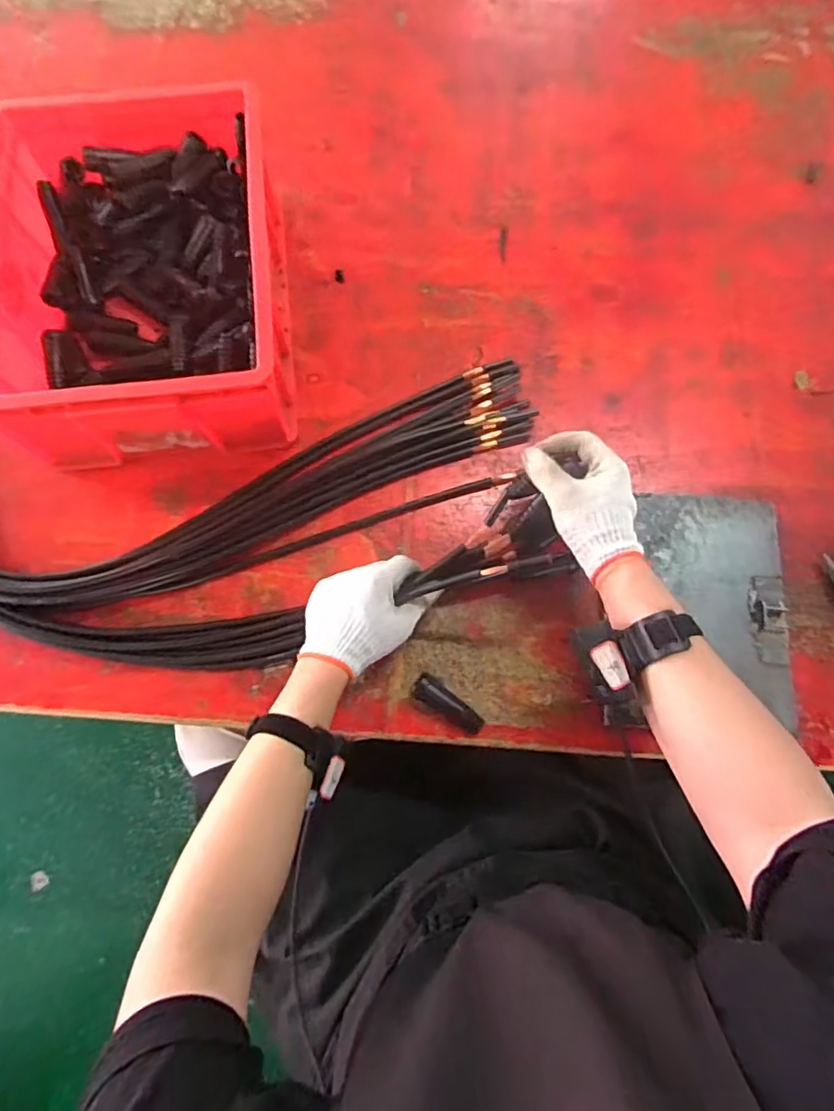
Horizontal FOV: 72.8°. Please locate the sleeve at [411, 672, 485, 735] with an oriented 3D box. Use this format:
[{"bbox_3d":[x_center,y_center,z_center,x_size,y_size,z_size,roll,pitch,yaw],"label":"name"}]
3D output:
[{"bbox_3d":[0.031,0.156,0.588,0.082,0.023,0.029,37,79,-2],"label":"sleeve"}]

